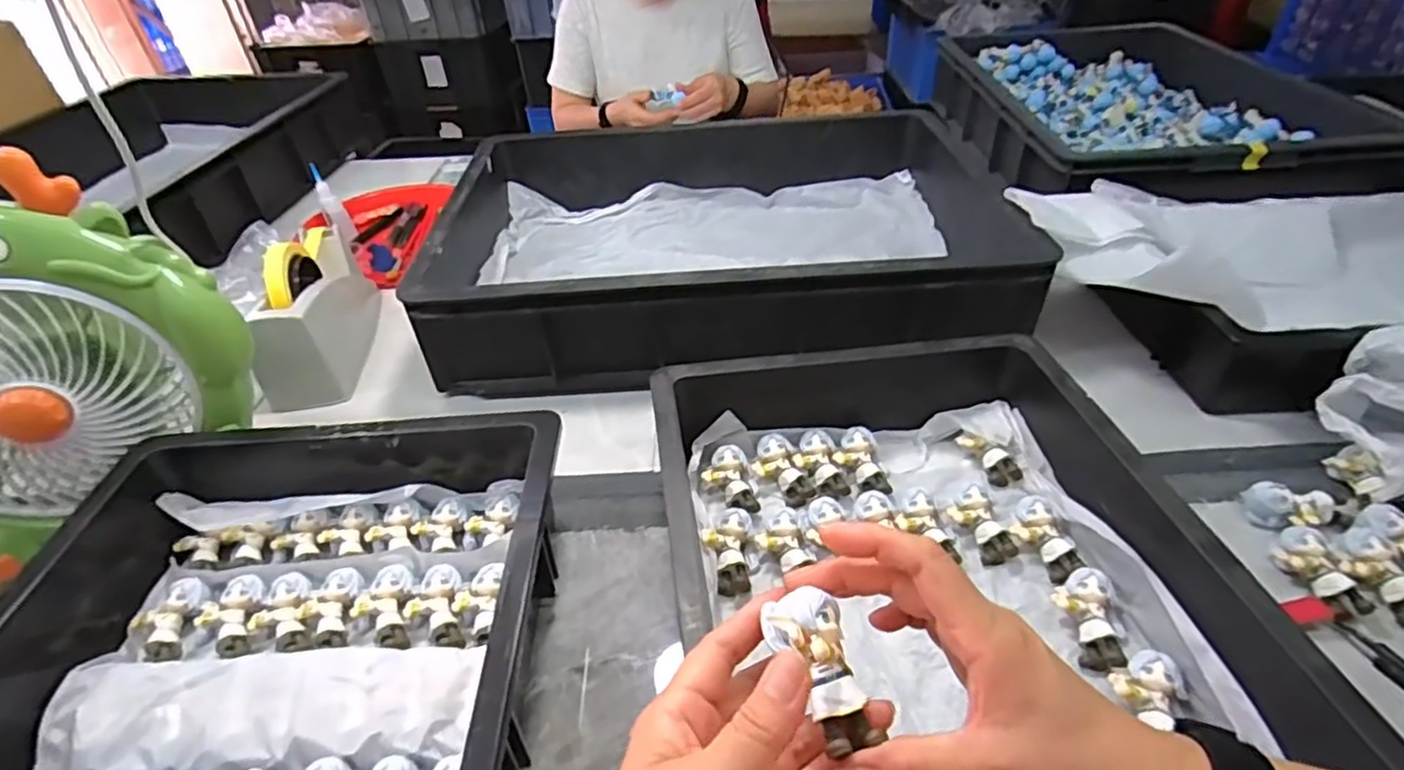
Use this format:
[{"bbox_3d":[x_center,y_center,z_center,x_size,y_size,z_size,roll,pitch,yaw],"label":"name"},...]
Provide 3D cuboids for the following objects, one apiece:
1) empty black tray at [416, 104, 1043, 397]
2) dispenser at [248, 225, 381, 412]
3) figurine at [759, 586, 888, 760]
[{"bbox_3d":[0.011,-0.166,0.758,0.574,0.130,0.439,-4,39,-1],"label":"empty black tray"},{"bbox_3d":[-0.401,-0.086,0.695,0.071,0.118,0.200,-8,39,-6],"label":"dispenser"},{"bbox_3d":[0.050,0.109,0.261,0.030,0.022,0.060,-18,65,-14],"label":"figurine"}]

